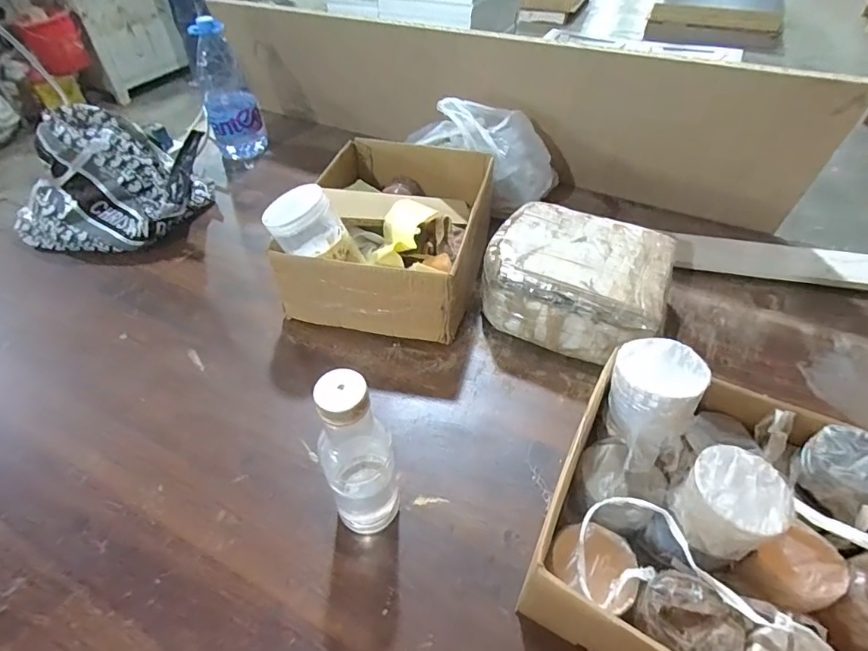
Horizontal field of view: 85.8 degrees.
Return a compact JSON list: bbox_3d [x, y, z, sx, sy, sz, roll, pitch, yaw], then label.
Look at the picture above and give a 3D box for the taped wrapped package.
[{"bbox_3d":[0.197,-0.061,0.660,0.228,0.103,0.194,23,53,20],"label":"taped wrapped package"}]

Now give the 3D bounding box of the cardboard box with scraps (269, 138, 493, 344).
[{"bbox_3d":[-0.057,-0.148,0.730,0.251,0.128,0.341,9,50,9],"label":"cardboard box with scraps"}]

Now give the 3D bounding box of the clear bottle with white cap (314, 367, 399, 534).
[{"bbox_3d":[-0.070,0.124,0.424,0.065,0.211,0.056,-22,52,-17],"label":"clear bottle with white cap"}]

